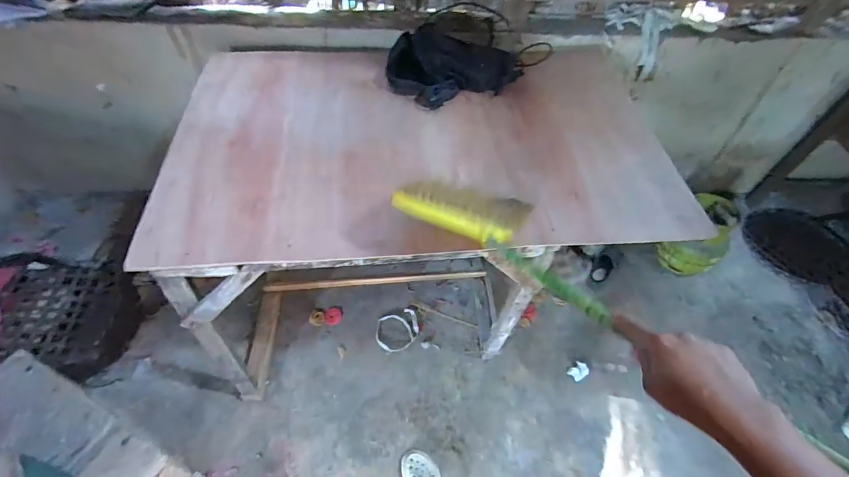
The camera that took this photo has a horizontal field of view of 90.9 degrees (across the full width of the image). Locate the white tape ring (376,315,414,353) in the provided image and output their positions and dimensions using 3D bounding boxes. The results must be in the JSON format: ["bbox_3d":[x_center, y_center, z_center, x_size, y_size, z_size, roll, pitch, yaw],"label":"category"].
[{"bbox_3d":[-0.111,0.353,1.560,0.139,0.018,0.140,1,65,-12],"label":"white tape ring"}]

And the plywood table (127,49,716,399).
[{"bbox_3d":[-0.011,-0.047,1.392,1.242,0.797,0.797,-3,51,-6],"label":"plywood table"}]

